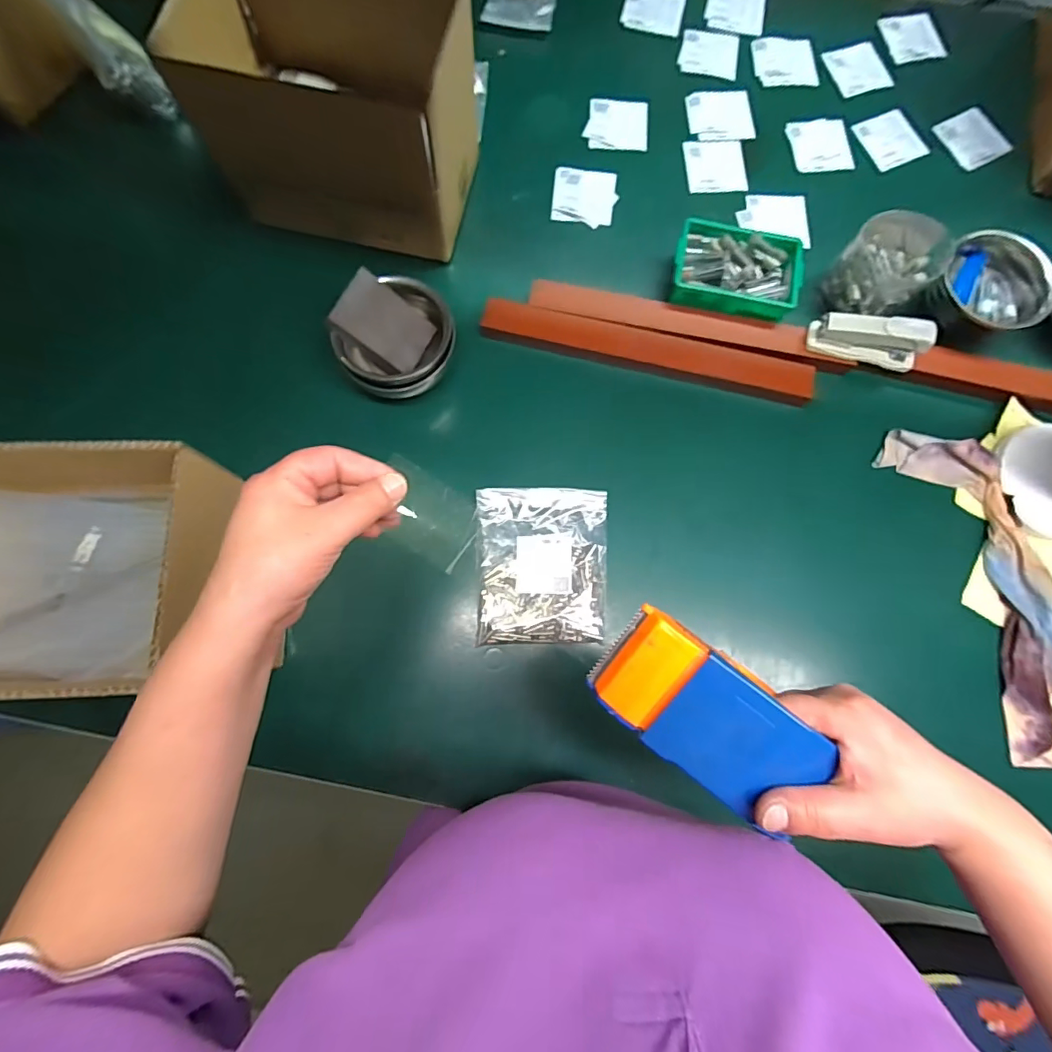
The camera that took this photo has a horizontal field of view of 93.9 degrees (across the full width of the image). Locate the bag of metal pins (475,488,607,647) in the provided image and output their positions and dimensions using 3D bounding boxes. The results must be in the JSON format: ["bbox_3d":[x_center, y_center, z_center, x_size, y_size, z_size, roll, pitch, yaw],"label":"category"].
[{"bbox_3d":[0.018,0.041,0.538,0.141,0.024,0.169,-1,78,-2],"label":"bag of metal pins"}]

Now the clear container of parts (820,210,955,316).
[{"bbox_3d":[0.428,-0.308,0.593,0.102,0.075,0.099,0,78,-1],"label":"clear container of parts"}]

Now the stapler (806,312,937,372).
[{"bbox_3d":[0.395,-0.215,0.564,0.120,0.057,0.028,13,78,1],"label":"stapler"}]

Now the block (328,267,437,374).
[{"bbox_3d":[-0.149,-0.215,0.526,0.097,0.011,0.071,35,76,-31],"label":"block"}]

